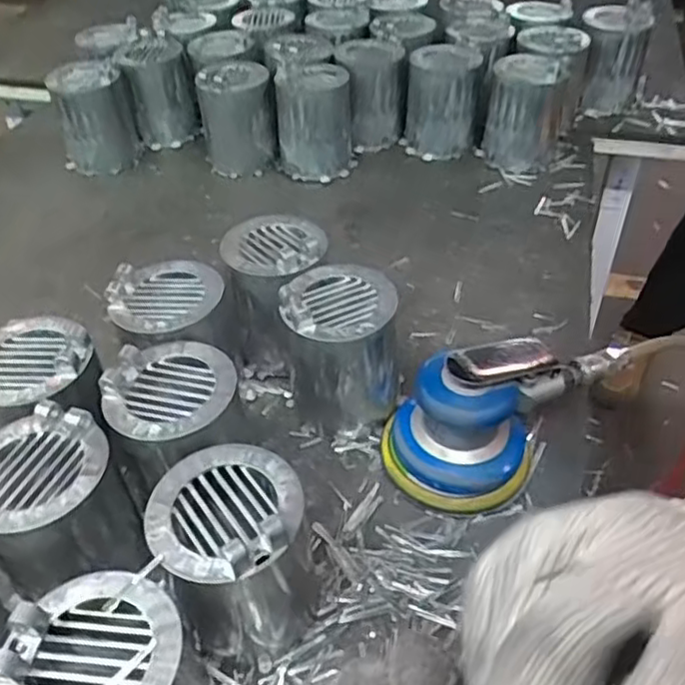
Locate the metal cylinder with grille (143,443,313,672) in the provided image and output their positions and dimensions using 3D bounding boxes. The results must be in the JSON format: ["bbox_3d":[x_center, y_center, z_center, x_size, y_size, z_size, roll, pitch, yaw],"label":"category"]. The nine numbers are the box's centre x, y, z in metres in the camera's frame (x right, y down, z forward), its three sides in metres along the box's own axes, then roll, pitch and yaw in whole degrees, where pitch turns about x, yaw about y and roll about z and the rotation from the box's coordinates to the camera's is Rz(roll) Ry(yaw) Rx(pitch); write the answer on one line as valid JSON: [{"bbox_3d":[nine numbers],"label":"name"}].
[{"bbox_3d":[-0.062,0.130,0.416,0.082,0.125,0.080,-2,43,2],"label":"metal cylinder with grille"}]

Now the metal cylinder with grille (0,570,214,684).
[{"bbox_3d":[-0.113,0.180,0.353,0.084,0.114,0.087,-2,43,2],"label":"metal cylinder with grille"}]

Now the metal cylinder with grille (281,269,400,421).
[{"bbox_3d":[0.000,0.007,0.543,0.086,0.118,0.090,-4,43,-1],"label":"metal cylinder with grille"}]

